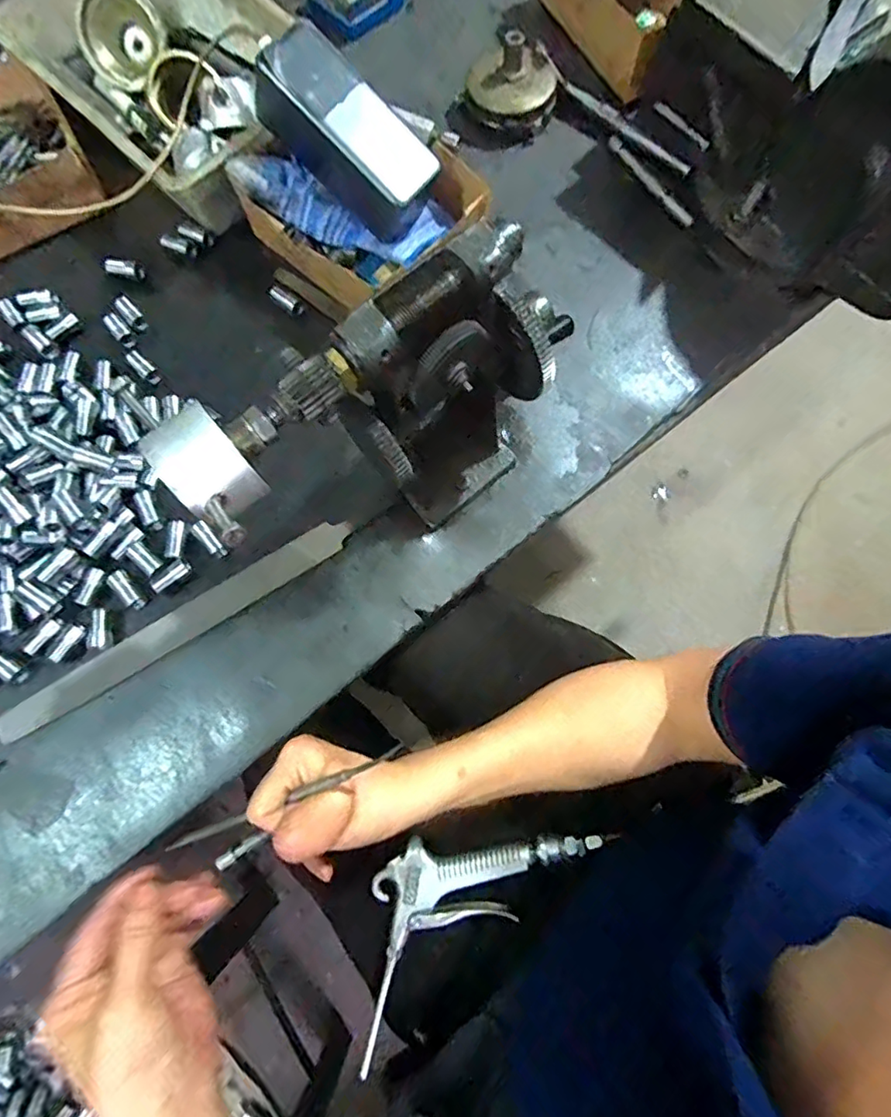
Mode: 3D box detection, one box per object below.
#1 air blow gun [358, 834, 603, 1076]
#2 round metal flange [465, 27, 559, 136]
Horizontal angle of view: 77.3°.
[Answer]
[{"bbox_3d":[0.000,0.264,0.425,0.242,0.038,0.096,-39,78,-10],"label":"air blow gun"},{"bbox_3d":[0.057,-0.405,0.471,0.077,0.052,0.074,-1,74,0],"label":"round metal flange"}]

